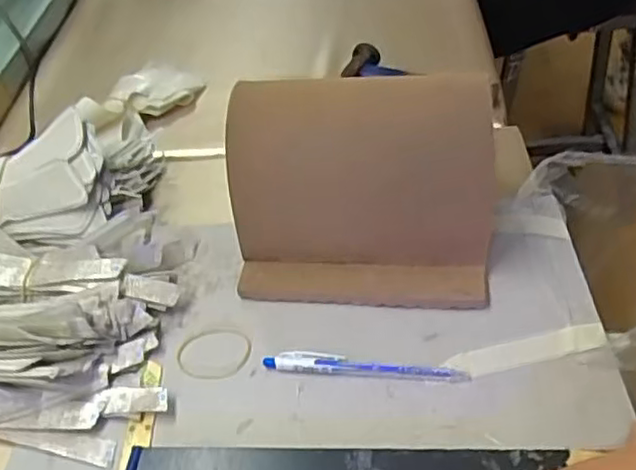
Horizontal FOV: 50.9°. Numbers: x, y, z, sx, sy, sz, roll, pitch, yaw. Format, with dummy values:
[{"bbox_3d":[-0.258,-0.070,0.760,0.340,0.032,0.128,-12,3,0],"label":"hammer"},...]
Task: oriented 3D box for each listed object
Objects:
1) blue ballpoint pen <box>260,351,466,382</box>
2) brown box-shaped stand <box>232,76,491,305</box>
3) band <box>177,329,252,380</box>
[{"bbox_3d":[0.032,0.091,0.457,0.137,0.010,0.014,1,46,9],"label":"blue ballpoint pen"},{"bbox_3d":[0.029,-0.029,0.488,0.192,0.136,0.102,2,46,10],"label":"brown box-shaped stand"},{"bbox_3d":[-0.075,0.086,0.485,0.055,0.004,0.042,-5,47,3],"label":"band"}]

